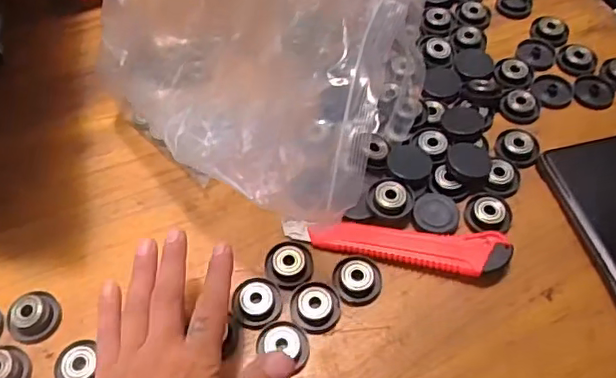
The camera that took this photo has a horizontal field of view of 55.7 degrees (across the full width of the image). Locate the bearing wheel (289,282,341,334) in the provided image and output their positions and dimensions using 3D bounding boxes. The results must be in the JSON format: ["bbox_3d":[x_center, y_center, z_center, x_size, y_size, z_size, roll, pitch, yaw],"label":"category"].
[{"bbox_3d":[0.005,0.077,0.384,0.031,0.010,0.033,0,56,0],"label":"bearing wheel"}]

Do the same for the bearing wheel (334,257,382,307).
[{"bbox_3d":[0.034,0.061,0.395,0.032,0.011,0.032,0,56,0],"label":"bearing wheel"}]

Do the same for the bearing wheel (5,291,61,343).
[{"bbox_3d":[-0.180,0.082,0.380,0.035,0.013,0.033,0,56,0],"label":"bearing wheel"}]

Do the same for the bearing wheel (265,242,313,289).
[{"bbox_3d":[-0.013,0.052,0.400,0.031,0.011,0.034,0,56,0],"label":"bearing wheel"}]

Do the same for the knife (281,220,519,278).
[{"bbox_3d":[0.060,0.041,0.404,0.152,0.016,0.033,5,56,3],"label":"knife"}]

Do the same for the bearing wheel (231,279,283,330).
[{"bbox_3d":[-0.033,0.076,0.384,0.032,0.010,0.030,0,56,0],"label":"bearing wheel"}]

